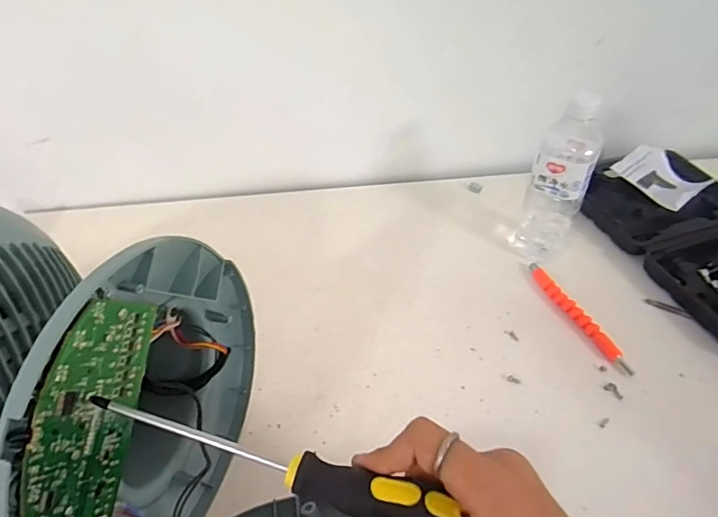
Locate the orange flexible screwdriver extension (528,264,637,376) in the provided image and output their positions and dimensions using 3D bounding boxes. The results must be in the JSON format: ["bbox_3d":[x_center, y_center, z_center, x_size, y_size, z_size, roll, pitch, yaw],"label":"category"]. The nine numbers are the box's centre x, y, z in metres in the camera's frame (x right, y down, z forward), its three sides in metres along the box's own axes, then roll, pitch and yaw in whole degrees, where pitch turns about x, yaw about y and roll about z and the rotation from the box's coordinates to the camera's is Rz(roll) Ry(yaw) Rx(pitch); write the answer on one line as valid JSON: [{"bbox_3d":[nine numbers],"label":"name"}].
[{"bbox_3d":[0.249,0.064,0.584,0.016,0.013,0.167,-19,51,-16],"label":"orange flexible screwdriver extension"}]

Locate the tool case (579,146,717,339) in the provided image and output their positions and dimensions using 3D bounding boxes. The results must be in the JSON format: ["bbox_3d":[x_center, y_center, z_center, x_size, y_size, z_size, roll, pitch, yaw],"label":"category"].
[{"bbox_3d":[0.446,-0.034,0.651,0.205,0.050,0.343,-15,50,-14],"label":"tool case"}]

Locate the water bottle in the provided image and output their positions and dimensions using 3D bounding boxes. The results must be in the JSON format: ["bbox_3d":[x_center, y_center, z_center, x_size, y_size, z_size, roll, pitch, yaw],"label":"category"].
[{"bbox_3d":[0.233,-0.089,0.594,0.067,0.200,0.065,21,51,19],"label":"water bottle"}]

